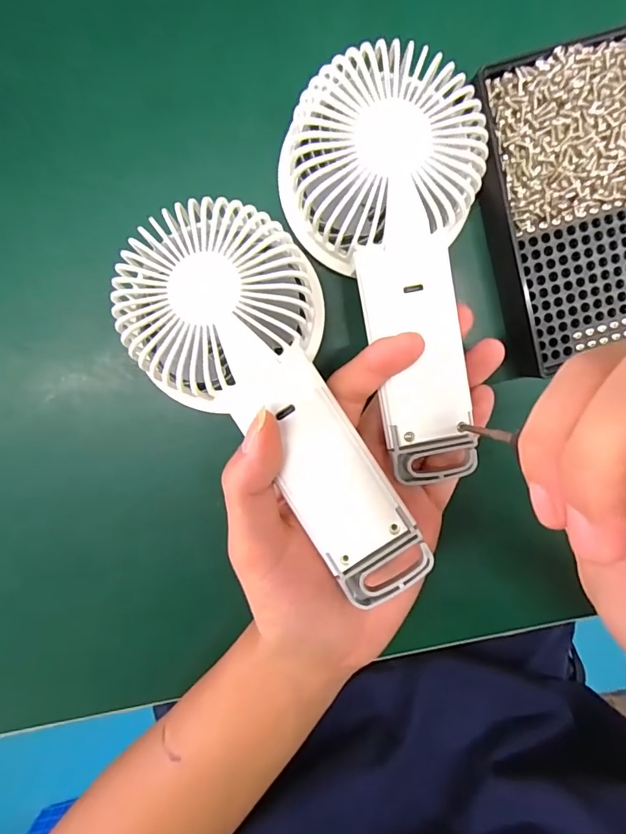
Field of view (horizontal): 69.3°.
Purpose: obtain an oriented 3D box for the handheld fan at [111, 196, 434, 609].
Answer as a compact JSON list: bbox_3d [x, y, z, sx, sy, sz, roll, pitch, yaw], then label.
[{"bbox_3d":[-0.011,-0.006,0.193,0.074,0.040,0.171,-32,92,3],"label":"handheld fan"}]

